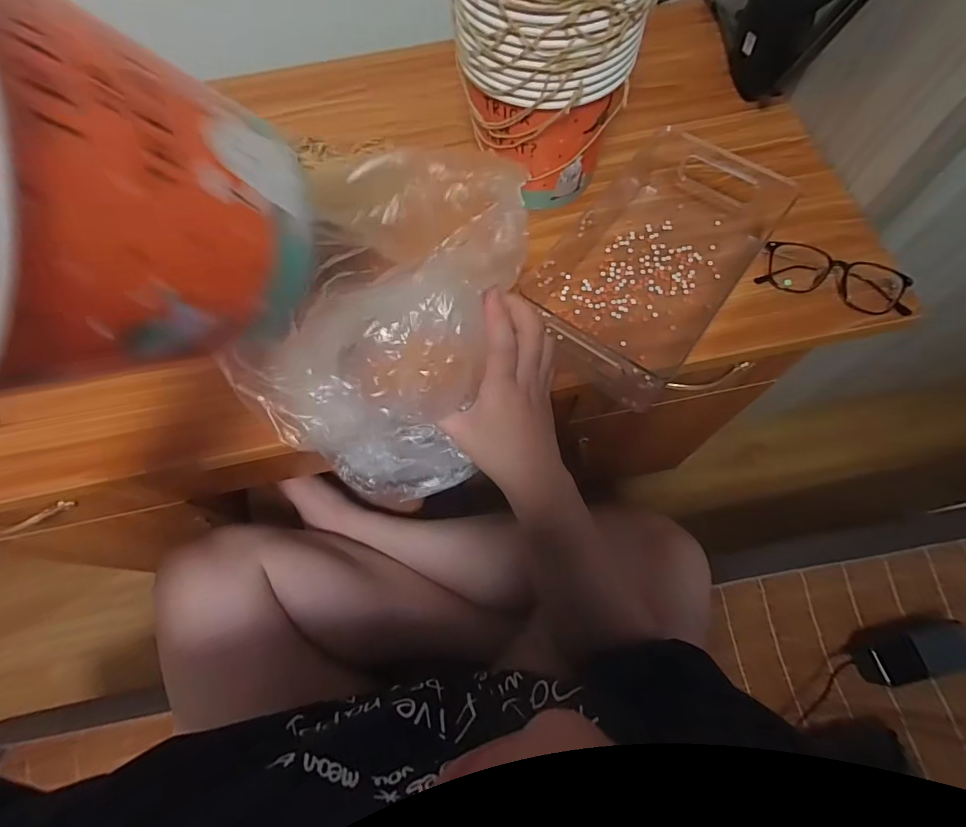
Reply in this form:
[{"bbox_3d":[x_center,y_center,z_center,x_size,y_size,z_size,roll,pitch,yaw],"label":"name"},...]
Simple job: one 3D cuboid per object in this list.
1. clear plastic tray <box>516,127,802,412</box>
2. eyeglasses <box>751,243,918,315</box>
[{"bbox_3d":[0.175,-0.163,0.483,0.176,0.055,0.308,35,73,15],"label":"clear plastic tray"},{"bbox_3d":[0.356,-0.142,0.480,0.133,0.024,0.058,18,69,10],"label":"eyeglasses"}]

